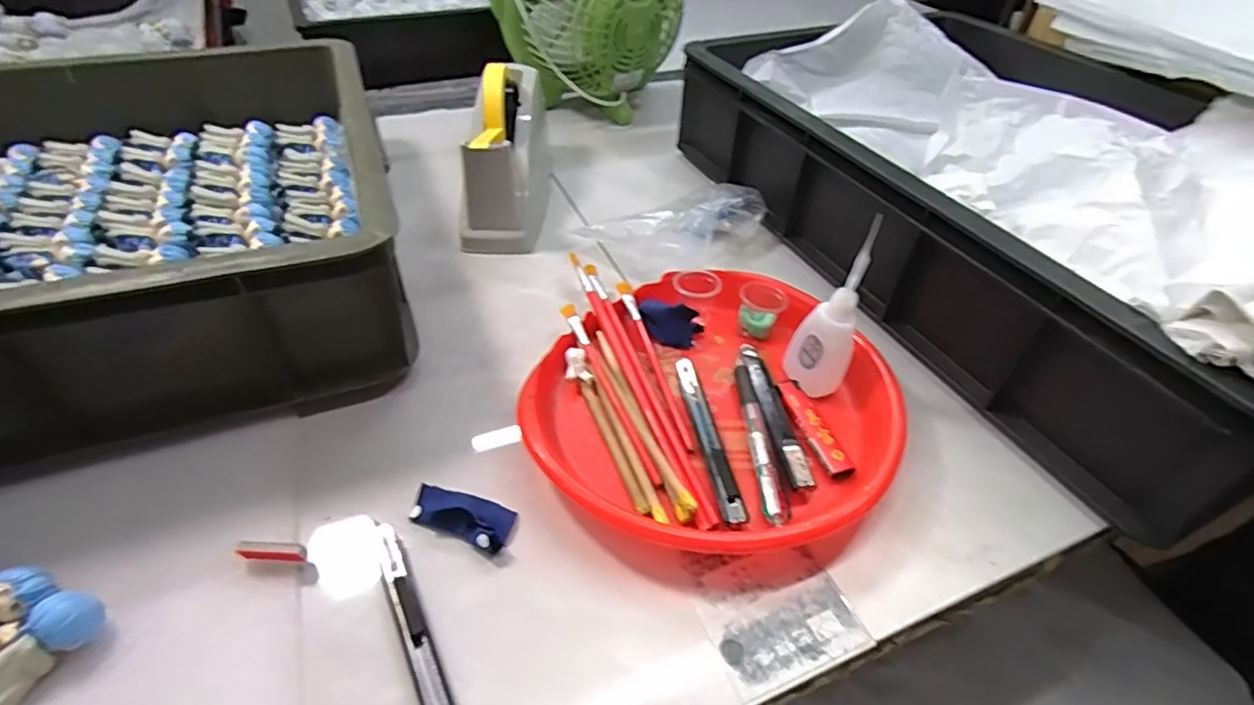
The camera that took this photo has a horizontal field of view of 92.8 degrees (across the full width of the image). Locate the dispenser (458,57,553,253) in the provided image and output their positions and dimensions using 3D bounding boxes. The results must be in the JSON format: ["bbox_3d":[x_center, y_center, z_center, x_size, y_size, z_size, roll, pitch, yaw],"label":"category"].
[{"bbox_3d":[-0.118,-0.219,0.600,0.071,0.106,0.218,2,44,-2],"label":"dispenser"}]

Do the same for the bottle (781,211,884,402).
[{"bbox_3d":[0.139,-0.023,0.406,0.035,0.109,0.042,-2,45,-5],"label":"bottle"}]

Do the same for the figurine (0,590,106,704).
[{"bbox_3d":[-0.285,0.146,0.284,0.021,0.030,0.063,21,47,18],"label":"figurine"}]

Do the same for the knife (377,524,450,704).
[{"bbox_3d":[-0.109,0.144,0.306,0.014,0.007,0.133,-20,48,-22],"label":"knife"}]

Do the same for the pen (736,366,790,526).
[{"bbox_3d":[0.087,0.055,0.396,0.014,0.012,0.124,-1,44,-4],"label":"pen"}]

